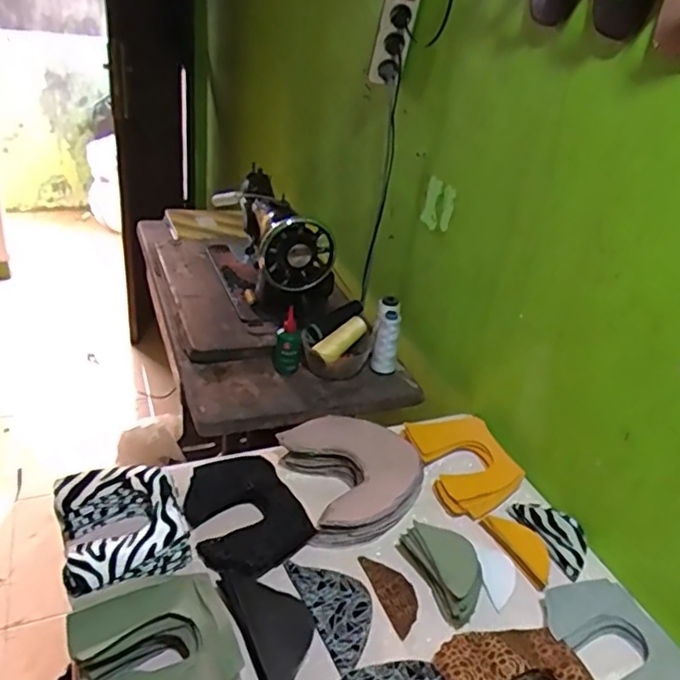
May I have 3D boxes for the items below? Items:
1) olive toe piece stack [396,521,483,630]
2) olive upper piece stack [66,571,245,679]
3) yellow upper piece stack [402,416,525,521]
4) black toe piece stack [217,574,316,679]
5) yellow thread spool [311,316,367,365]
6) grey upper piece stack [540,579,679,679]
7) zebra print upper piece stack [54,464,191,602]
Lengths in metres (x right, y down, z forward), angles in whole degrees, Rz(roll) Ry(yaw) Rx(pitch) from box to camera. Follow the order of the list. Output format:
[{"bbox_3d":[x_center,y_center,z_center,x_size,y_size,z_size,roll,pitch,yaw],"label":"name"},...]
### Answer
[{"bbox_3d":[0.122,0.257,0.703,0.056,0.045,0.127,-6,33,-22],"label":"olive toe piece stack"},{"bbox_3d":[-0.171,0.300,0.560,0.148,0.042,0.167,-8,33,-24],"label":"olive upper piece stack"},{"bbox_3d":[0.177,0.171,0.877,0.126,0.024,0.176,-15,40,-16],"label":"yellow upper piece stack"},{"bbox_3d":[-0.068,0.296,0.635,0.073,0.024,0.141,-11,35,-28],"label":"black toe piece stack"},{"bbox_3d":[0.003,0.000,1.061,0.111,0.032,0.035,-38,49,-21],"label":"yellow thread spool"},{"bbox_3d":[0.296,0.327,0.642,0.114,0.026,0.161,-5,33,-21],"label":"grey upper piece stack"},{"bbox_3d":[-0.249,0.214,0.704,0.132,0.043,0.159,-9,34,-26],"label":"zebra print upper piece stack"}]

